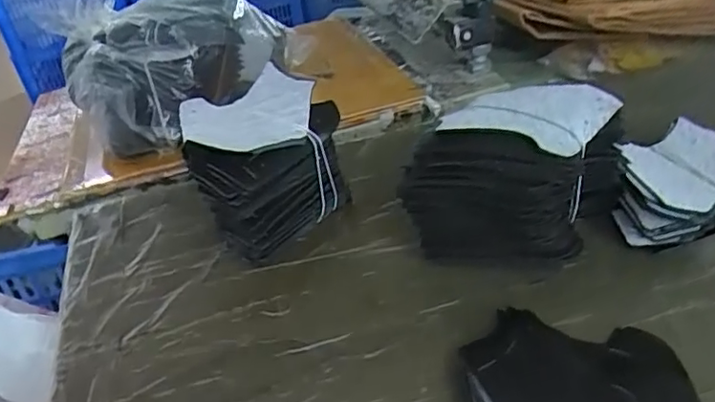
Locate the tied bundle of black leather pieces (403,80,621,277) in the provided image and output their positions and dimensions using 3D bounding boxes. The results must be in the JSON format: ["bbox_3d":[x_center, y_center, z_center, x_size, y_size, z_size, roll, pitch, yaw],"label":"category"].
[{"bbox_3d":[0.120,-0.018,0.448,0.113,0.100,0.143,24,45,36],"label":"tied bundle of black leather pieces"}]

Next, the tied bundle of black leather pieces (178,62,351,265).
[{"bbox_3d":[-0.075,-0.025,0.484,0.122,0.109,0.116,-24,39,-24],"label":"tied bundle of black leather pieces"}]

